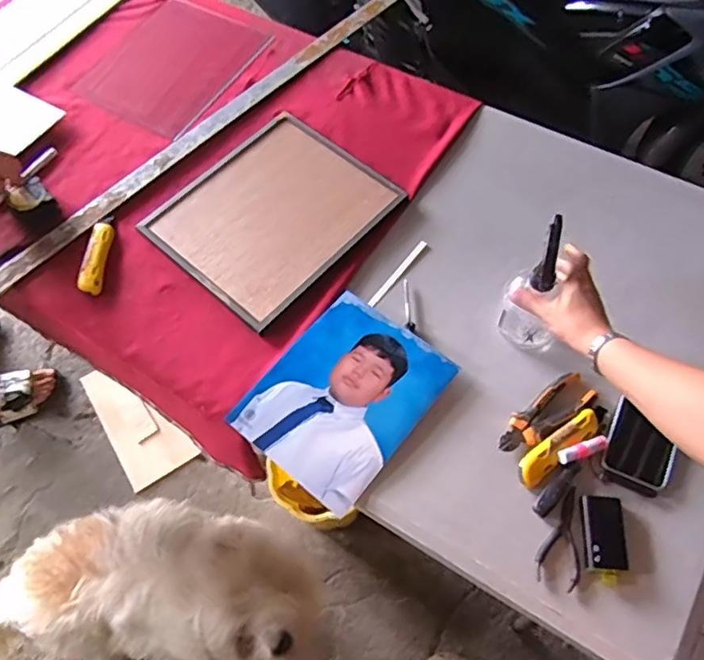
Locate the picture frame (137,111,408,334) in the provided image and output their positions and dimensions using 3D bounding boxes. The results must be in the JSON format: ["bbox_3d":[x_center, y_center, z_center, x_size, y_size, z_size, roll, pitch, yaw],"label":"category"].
[{"bbox_3d":[-0.123,-0.186,0.932,0.269,0.016,0.324,37,69,20],"label":"picture frame"}]

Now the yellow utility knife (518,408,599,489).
[{"bbox_3d":[0.258,0.144,0.735,0.123,0.022,0.035,-32,65,-14],"label":"yellow utility knife"}]

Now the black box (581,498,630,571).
[{"bbox_3d":[0.293,0.235,0.693,0.050,0.017,0.083,5,62,5],"label":"black box"}]

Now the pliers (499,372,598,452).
[{"bbox_3d":[0.246,0.109,0.764,0.142,0.021,0.048,-32,65,-14],"label":"pliers"}]

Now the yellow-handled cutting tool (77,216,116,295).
[{"bbox_3d":[-0.386,-0.117,0.905,0.036,0.023,0.143,-2,62,1],"label":"yellow-handled cutting tool"}]

